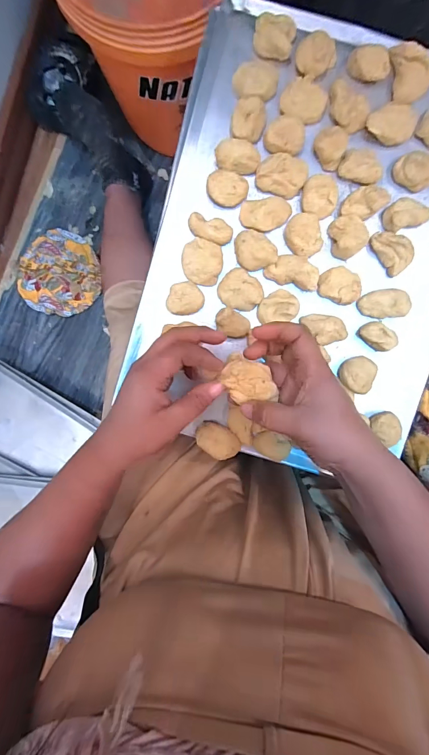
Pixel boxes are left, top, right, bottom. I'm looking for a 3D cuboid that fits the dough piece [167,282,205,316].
[{"bbox_3d":[-0.032,-0.086,0.365,0.039,0.011,0.033,-7,90,3],"label":"dough piece"}]

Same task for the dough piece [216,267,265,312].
[{"bbox_3d":[0.028,-0.092,0.362,0.046,0.010,0.039,35,92,3],"label":"dough piece"}]

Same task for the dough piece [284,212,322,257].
[{"bbox_3d":[0.095,-0.152,0.356,0.035,0.012,0.043,-11,90,3],"label":"dough piece"}]

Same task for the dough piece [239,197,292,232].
[{"bbox_3d":[0.055,-0.172,0.357,0.053,0.014,0.031,-2,90,3],"label":"dough piece"}]

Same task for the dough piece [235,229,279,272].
[{"bbox_3d":[0.043,-0.135,0.354,0.039,0.016,0.040,-26,89,3],"label":"dough piece"}]

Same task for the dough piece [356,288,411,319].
[{"bbox_3d":[0.182,-0.079,0.360,0.049,0.014,0.029,0,90,3],"label":"dough piece"}]

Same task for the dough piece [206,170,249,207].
[{"bbox_3d":[0.014,-0.199,0.353,0.041,0.011,0.034,12,91,3],"label":"dough piece"}]

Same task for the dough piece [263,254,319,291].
[{"bbox_3d":[0.085,-0.115,0.360,0.057,0.013,0.032,14,91,3],"label":"dough piece"}]

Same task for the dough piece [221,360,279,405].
[{"bbox_3d":[0.029,0.003,0.289,0.041,0.012,0.037,-13,90,3],"label":"dough piece"}]

